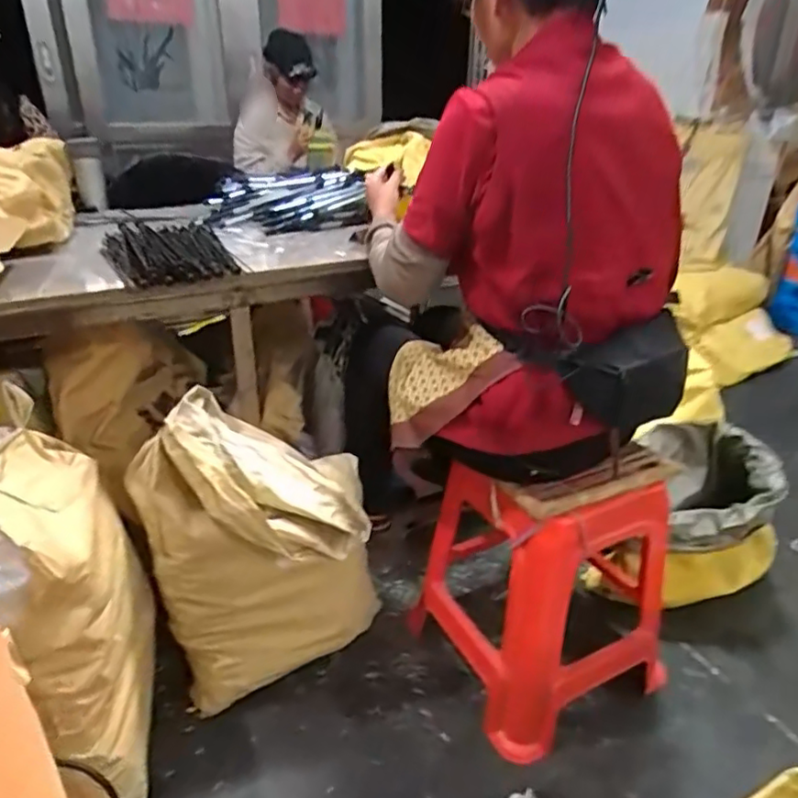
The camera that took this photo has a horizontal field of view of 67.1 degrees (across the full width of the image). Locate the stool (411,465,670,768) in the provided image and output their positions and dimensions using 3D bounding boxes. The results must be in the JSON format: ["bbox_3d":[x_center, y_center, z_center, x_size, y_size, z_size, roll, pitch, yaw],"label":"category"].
[{"bbox_3d":[0.252,0.330,1.137,0.316,0.451,0.356,-13,29,-27],"label":"stool"}]

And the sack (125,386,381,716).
[{"bbox_3d":[-0.242,0.267,1.087,0.381,0.541,0.218,-8,27,-18],"label":"sack"}]

